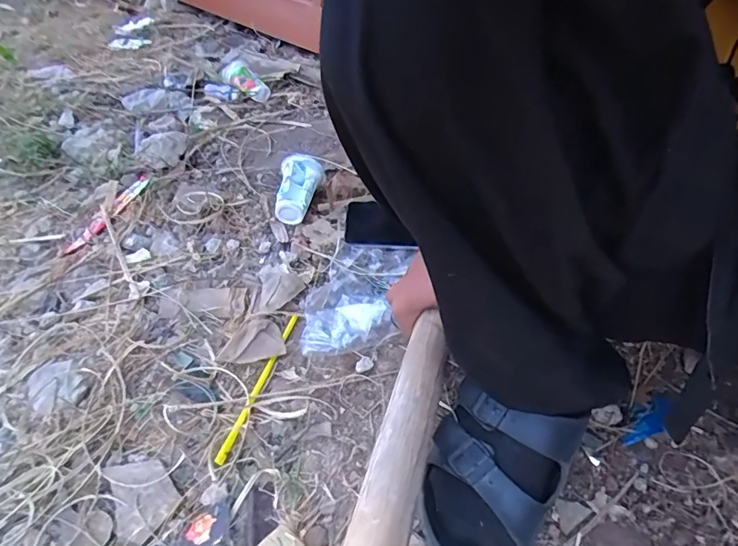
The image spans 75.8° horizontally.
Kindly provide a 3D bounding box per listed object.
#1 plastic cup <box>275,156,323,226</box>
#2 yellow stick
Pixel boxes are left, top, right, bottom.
[{"bbox_3d":[-0.110,-0.125,0.717,0.062,0.049,0.108,5,60,8],"label":"plastic cup"},{"bbox_3d":[-0.114,0.111,0.506,0.010,0.006,0.195,8,42,11],"label":"yellow stick"}]

